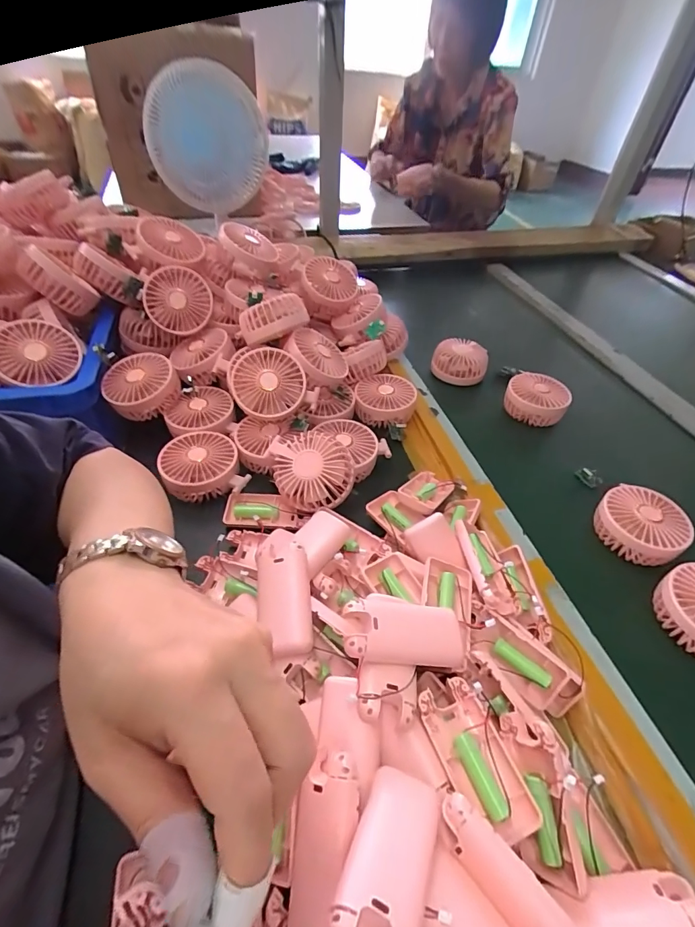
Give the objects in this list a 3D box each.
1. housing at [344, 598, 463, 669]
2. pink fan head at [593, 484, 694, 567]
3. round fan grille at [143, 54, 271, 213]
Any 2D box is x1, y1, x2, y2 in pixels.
[{"bbox_3d":[0.045,0.128,0.324,0.091,0.019,0.046,11,35,-12],"label":"housing"},{"bbox_3d":[0.330,0.069,0.475,0.086,0.043,0.082,2,46,-2],"label":"pink fan head"},{"bbox_3d":[-0.268,-0.631,0.821,0.227,0.224,0.083,-21,48,-11],"label":"round fan grille"}]

